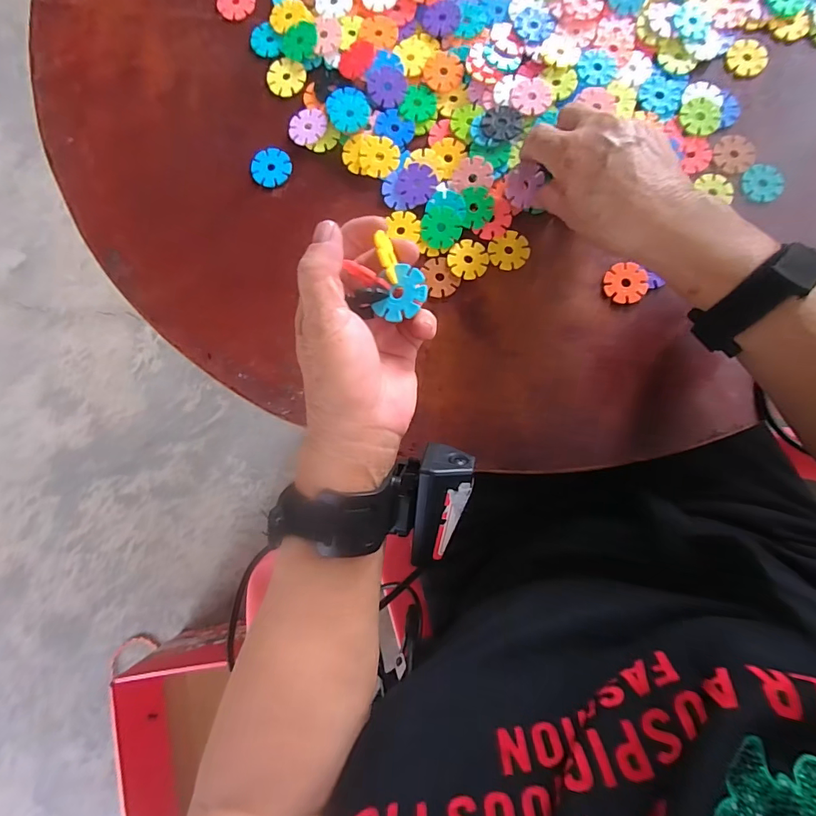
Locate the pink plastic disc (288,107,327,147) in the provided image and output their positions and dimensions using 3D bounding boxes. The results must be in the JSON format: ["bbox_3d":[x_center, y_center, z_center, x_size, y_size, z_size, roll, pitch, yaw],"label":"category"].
[{"bbox_3d":[-0.082,-0.231,0.357,0.031,0.004,0.033,-1,84,6],"label":"pink plastic disc"}]

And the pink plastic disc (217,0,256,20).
[{"bbox_3d":[-0.148,-0.351,0.375,0.031,0.004,0.032,0,84,2],"label":"pink plastic disc"}]

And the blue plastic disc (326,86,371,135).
[{"bbox_3d":[-0.048,-0.242,0.352,0.035,0.004,0.042,3,81,2],"label":"blue plastic disc"}]

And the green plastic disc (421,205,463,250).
[{"bbox_3d":[0.026,-0.141,0.339,0.031,0.005,0.031,0,84,2],"label":"green plastic disc"}]

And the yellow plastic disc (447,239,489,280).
[{"bbox_3d":[0.047,-0.116,0.338,0.031,0.004,0.031,0,84,2],"label":"yellow plastic disc"}]

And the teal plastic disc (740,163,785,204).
[{"bbox_3d":[0.280,-0.178,0.344,0.029,0.004,0.031,0,84,16],"label":"teal plastic disc"}]

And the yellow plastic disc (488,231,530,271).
[{"bbox_3d":[0.079,-0.123,0.339,0.030,0.004,0.031,0,84,2],"label":"yellow plastic disc"}]

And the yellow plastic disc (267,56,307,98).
[{"bbox_3d":[-0.103,-0.277,0.364,0.031,0.004,0.031,0,84,2],"label":"yellow plastic disc"}]

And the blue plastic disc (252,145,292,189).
[{"bbox_3d":[-0.112,-0.197,0.355,0.032,0.004,0.033,0,84,2],"label":"blue plastic disc"}]

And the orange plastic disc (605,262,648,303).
[{"bbox_3d":[0.166,-0.095,0.333,0.029,0.006,0.029,0,84,2],"label":"orange plastic disc"}]

